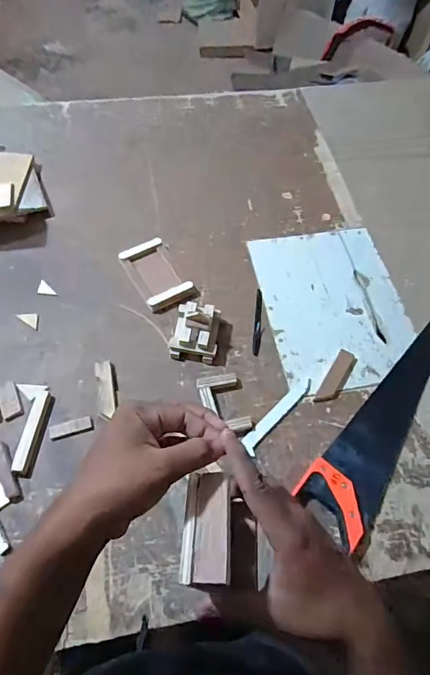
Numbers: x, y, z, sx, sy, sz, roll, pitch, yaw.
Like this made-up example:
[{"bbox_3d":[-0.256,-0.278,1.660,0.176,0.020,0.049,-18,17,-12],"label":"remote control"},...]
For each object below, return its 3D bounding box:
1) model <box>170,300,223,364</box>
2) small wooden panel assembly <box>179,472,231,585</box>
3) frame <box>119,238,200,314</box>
[{"bbox_3d":[-0.036,-0.013,0.764,0.088,0.060,0.096,7,60,2],"label":"model"},{"bbox_3d":[-0.005,0.134,0.301,0.033,0.012,0.073,4,60,0],"label":"small wooden panel assembly"},{"bbox_3d":[-0.116,-0.125,0.847,0.096,0.033,0.158,-29,65,-18],"label":"frame"}]

